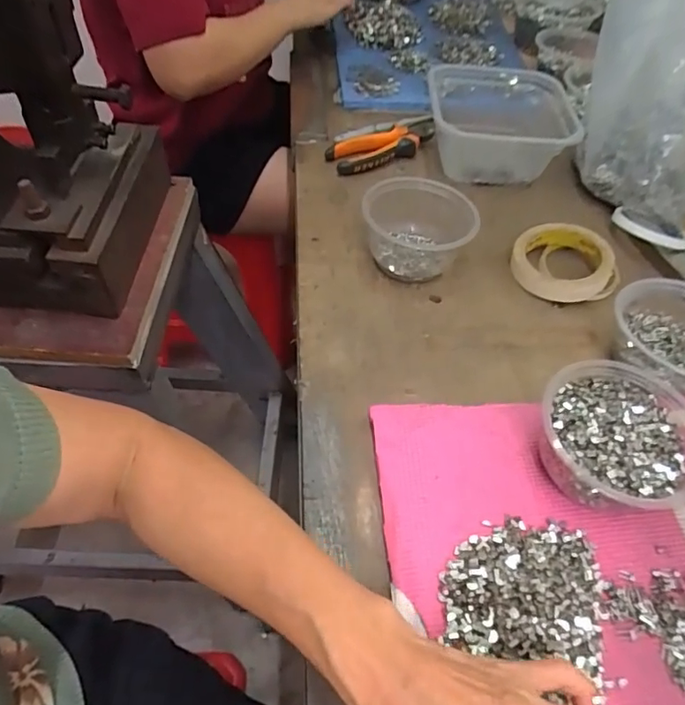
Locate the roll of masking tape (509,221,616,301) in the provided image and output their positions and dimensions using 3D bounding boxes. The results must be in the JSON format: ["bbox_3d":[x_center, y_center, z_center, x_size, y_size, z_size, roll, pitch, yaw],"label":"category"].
[{"bbox_3d":[0.231,-0.097,0.559,0.096,0.032,0.096,1,52,-1],"label":"roll of masking tape"}]

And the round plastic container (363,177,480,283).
[{"bbox_3d":[0.079,-0.129,0.552,0.108,0.065,0.108,1,52,-1],"label":"round plastic container"}]

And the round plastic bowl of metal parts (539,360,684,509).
[{"bbox_3d":[0.203,0.067,0.397,0.113,0.059,0.119,12,52,8],"label":"round plastic bowl of metal parts"}]

